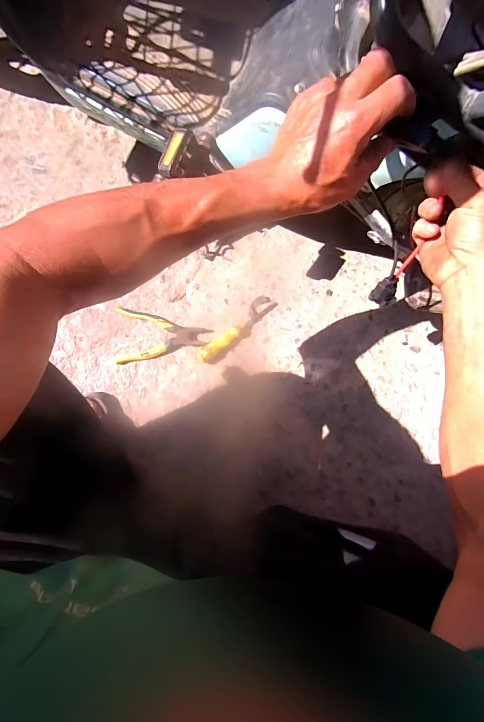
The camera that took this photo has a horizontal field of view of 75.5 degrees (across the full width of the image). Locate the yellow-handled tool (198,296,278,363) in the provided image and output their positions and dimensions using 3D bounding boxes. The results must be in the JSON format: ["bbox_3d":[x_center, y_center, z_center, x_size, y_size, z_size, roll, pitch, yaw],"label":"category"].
[{"bbox_3d":[-0.011,-0.071,0.661,0.202,0.028,0.036,-42,88,-6],"label":"yellow-handled tool"}]

